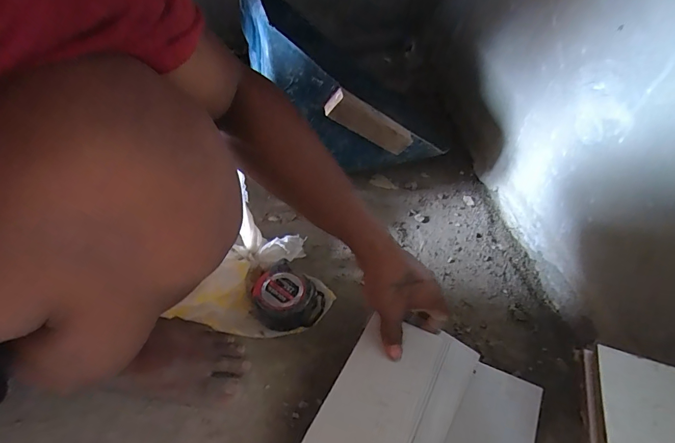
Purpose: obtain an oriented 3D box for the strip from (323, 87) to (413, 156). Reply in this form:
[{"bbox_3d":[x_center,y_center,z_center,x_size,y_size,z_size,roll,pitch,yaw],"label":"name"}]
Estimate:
[{"bbox_3d":[0.048,-0.142,0.587,0.149,0.043,0.021,21,33,-38],"label":"strip"}]

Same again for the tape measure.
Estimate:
[{"bbox_3d":[-0.067,0.103,0.514,0.086,0.050,0.072,27,51,22],"label":"tape measure"}]

